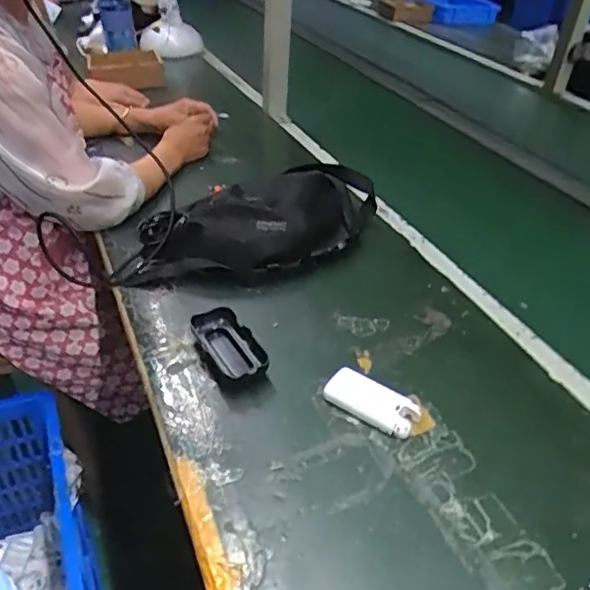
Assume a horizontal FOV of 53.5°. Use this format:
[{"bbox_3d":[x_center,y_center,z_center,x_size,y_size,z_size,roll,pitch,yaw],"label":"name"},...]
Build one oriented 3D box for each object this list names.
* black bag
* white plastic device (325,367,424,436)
[{"bbox_3d":[-0.055,-0.090,0.792,0.367,0.079,0.155,-14,39,-19],"label":"black bag"},{"bbox_3d":[0.078,0.110,0.599,0.095,0.020,0.045,22,42,26],"label":"white plastic device"}]

